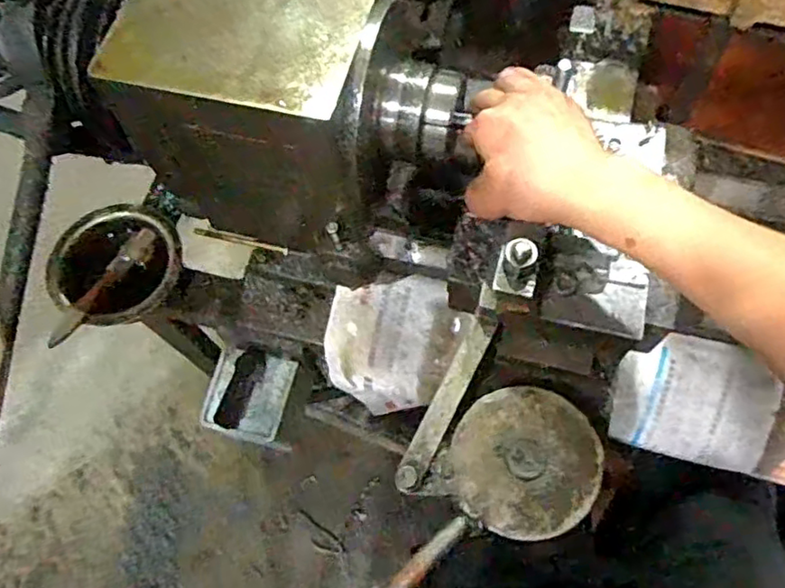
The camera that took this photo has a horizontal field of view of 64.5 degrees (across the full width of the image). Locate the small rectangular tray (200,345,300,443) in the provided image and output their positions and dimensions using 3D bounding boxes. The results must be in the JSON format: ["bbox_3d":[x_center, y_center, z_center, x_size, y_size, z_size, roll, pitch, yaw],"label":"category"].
[{"bbox_3d":[-0.160,0.108,0.688,0.086,0.034,0.094,14,68,9],"label":"small rectangular tray"}]

